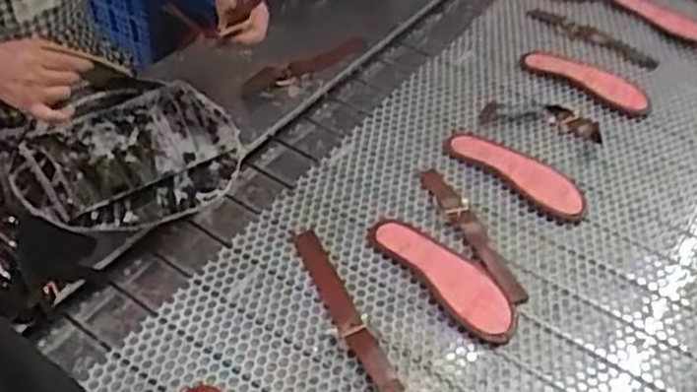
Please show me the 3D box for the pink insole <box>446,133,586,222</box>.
[{"bbox_3d":[0.237,-0.034,1.039,0.204,0.032,0.081,35,52,30],"label":"pink insole"}]

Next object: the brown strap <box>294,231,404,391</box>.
[{"bbox_3d":[-0.006,0.130,0.884,0.036,0.013,0.246,-16,46,-18],"label":"brown strap"}]

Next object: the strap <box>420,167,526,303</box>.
[{"bbox_3d":[0.159,0.043,0.964,0.038,0.011,0.231,-16,46,-18],"label":"strap"}]

